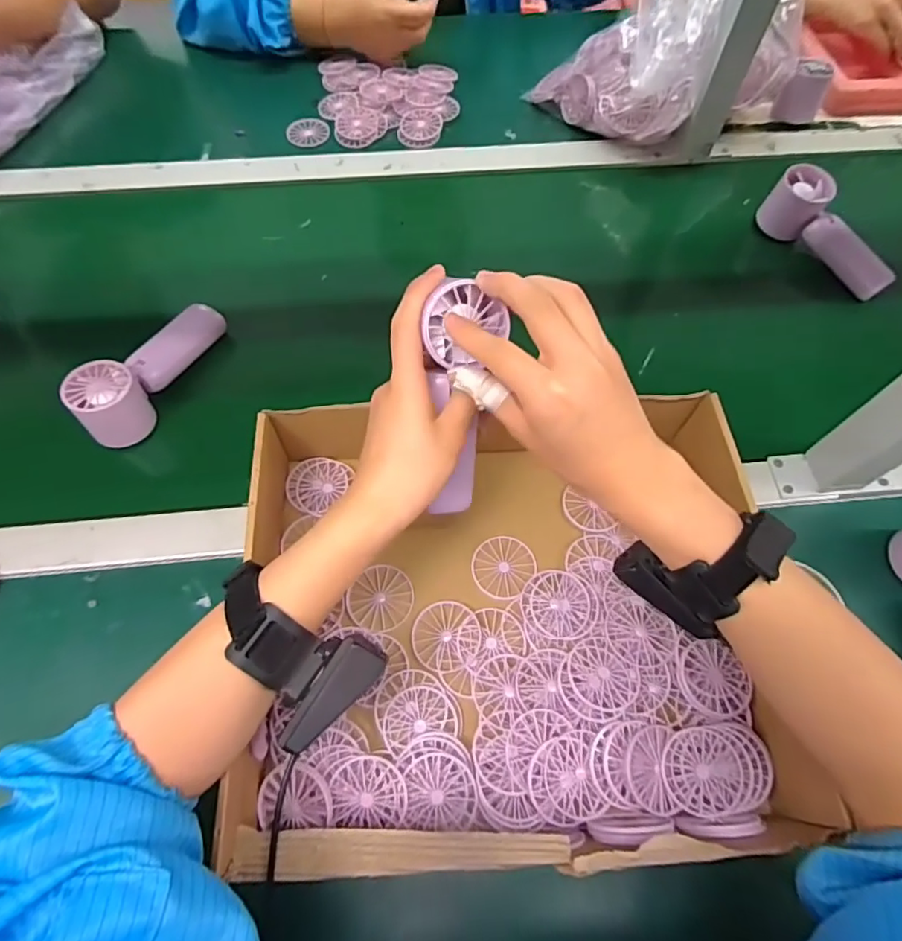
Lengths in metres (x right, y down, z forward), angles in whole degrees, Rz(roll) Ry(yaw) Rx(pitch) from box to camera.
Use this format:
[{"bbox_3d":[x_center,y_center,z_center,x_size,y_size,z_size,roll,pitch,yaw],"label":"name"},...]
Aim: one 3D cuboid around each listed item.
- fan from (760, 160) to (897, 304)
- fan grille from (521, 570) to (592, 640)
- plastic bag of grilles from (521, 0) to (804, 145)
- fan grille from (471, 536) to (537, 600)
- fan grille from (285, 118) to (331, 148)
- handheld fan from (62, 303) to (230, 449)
[{"bbox_3d":[0.403,-0.252,0.594,0.053,0.058,0.149,-25,68,-14],"label":"fan"},{"bbox_3d":[0.080,0.101,0.427,0.050,0.005,0.049,1,64,-2],"label":"fan grille"},{"bbox_3d":[0.249,-0.499,0.643,0.235,0.166,0.178,-24,68,-14],"label":"plastic bag of grilles"},{"bbox_3d":[0.041,0.075,0.445,0.045,0.004,0.049,34,67,13],"label":"fan grille"},{"bbox_3d":[-0.177,-0.419,0.697,0.052,0.004,0.047,6,72,4],"label":"fan grille"},{"bbox_3d":[-0.272,-0.098,0.504,0.047,0.052,0.161,23,65,8],"label":"handheld fan"}]

